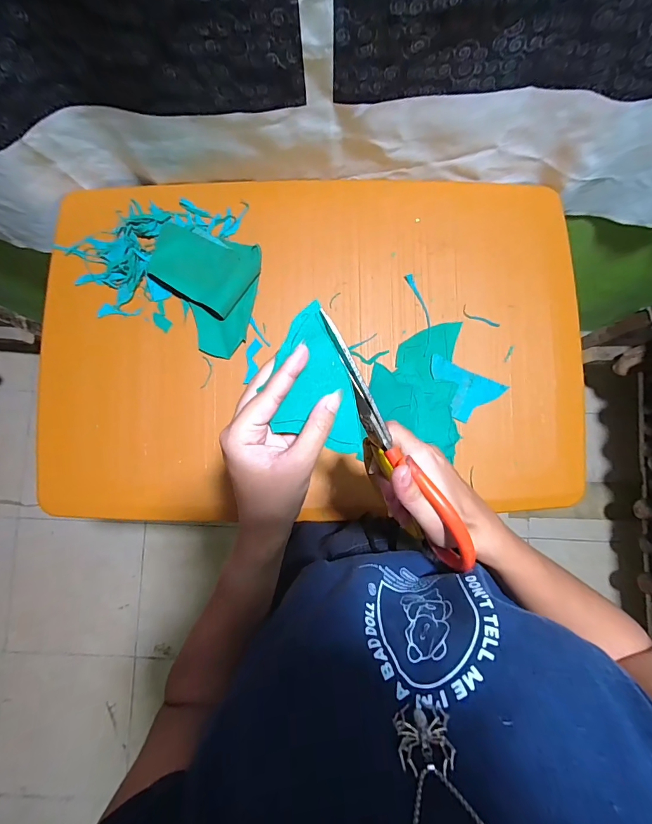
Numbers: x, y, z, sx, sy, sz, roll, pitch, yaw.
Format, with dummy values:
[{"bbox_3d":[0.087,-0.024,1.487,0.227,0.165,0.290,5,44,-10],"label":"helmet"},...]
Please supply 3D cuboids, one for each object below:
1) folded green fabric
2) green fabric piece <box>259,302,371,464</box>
[{"bbox_3d":[-0.176,-0.169,0.545,0.148,0.032,0.165,11,85,1],"label":"folded green fabric"},{"bbox_3d":[-0.011,-0.016,0.260,0.057,0.027,0.097,-14,85,-1],"label":"green fabric piece"}]

